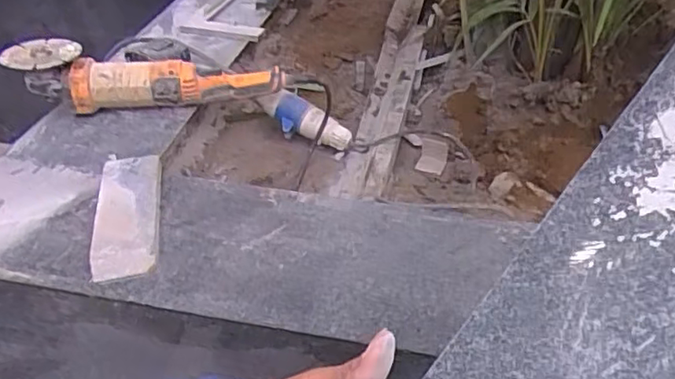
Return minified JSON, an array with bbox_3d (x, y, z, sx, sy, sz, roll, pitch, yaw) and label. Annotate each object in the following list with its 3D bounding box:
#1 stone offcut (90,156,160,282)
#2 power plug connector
[{"bbox_3d":[-0.250,0.028,0.731,0.073,0.023,0.201,-8,39,-9],"label":"stone offcut"},{"bbox_3d":[-0.050,-0.108,0.981,0.156,0.061,0.056,30,46,13],"label":"power plug connector"}]

